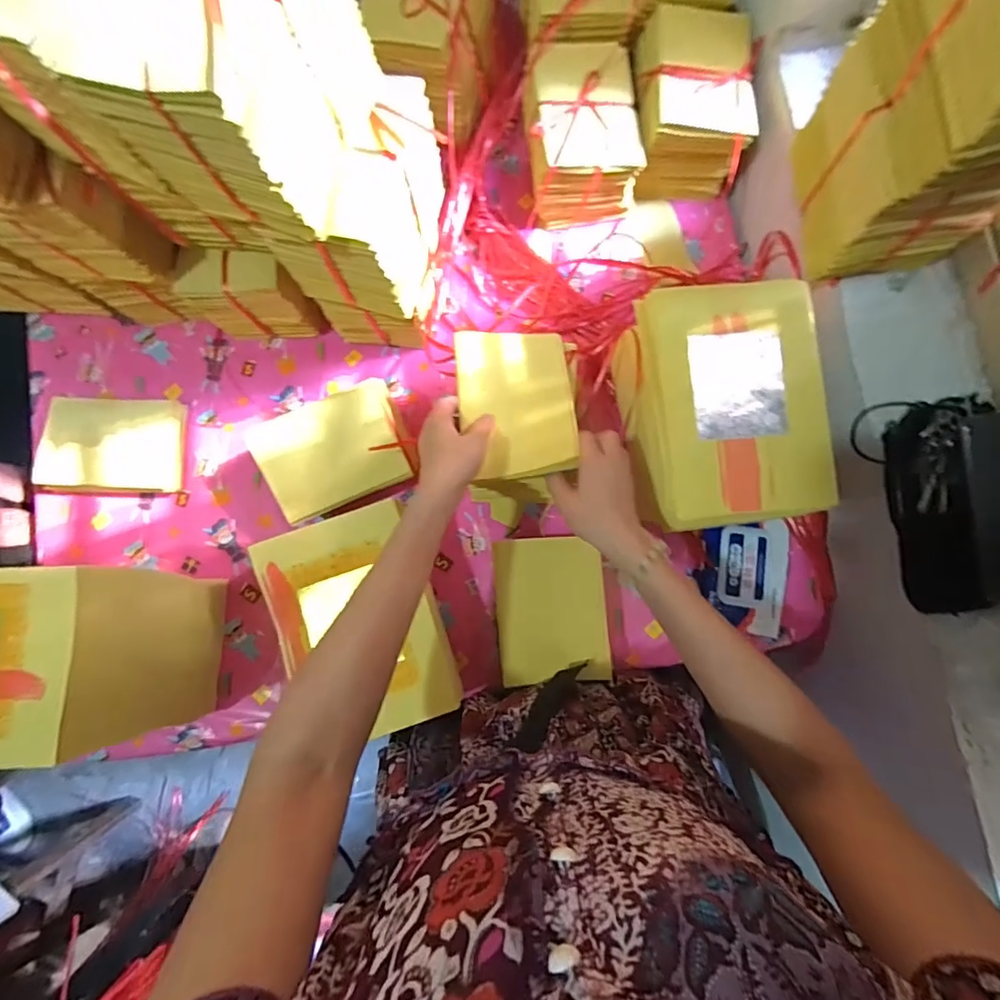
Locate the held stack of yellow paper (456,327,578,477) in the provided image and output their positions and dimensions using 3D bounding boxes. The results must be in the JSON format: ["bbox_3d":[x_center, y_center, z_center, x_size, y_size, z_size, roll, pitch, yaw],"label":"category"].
[{"bbox_3d":[0.018,-0.104,0.529,0.118,0.015,0.162,-5,75,-3],"label":"held stack of yellow paper"}]

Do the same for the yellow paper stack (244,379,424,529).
[{"bbox_3d":[-0.194,-0.056,0.596,0.166,0.025,0.121,-23,110,-5],"label":"yellow paper stack"}]

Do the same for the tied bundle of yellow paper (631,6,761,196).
[{"bbox_3d":[0.249,-0.508,0.675,0.143,0.134,0.182,1,81,-1],"label":"tied bundle of yellow paper"}]

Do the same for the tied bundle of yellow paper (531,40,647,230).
[{"bbox_3d":[0.105,-0.471,0.666,0.138,0.105,0.175,-5,82,-2],"label":"tied bundle of yellow paper"}]

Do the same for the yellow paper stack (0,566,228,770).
[{"bbox_3d":[-0.469,0.160,0.528,0.238,0.223,0.166,-1,81,-1],"label":"yellow paper stack"}]

